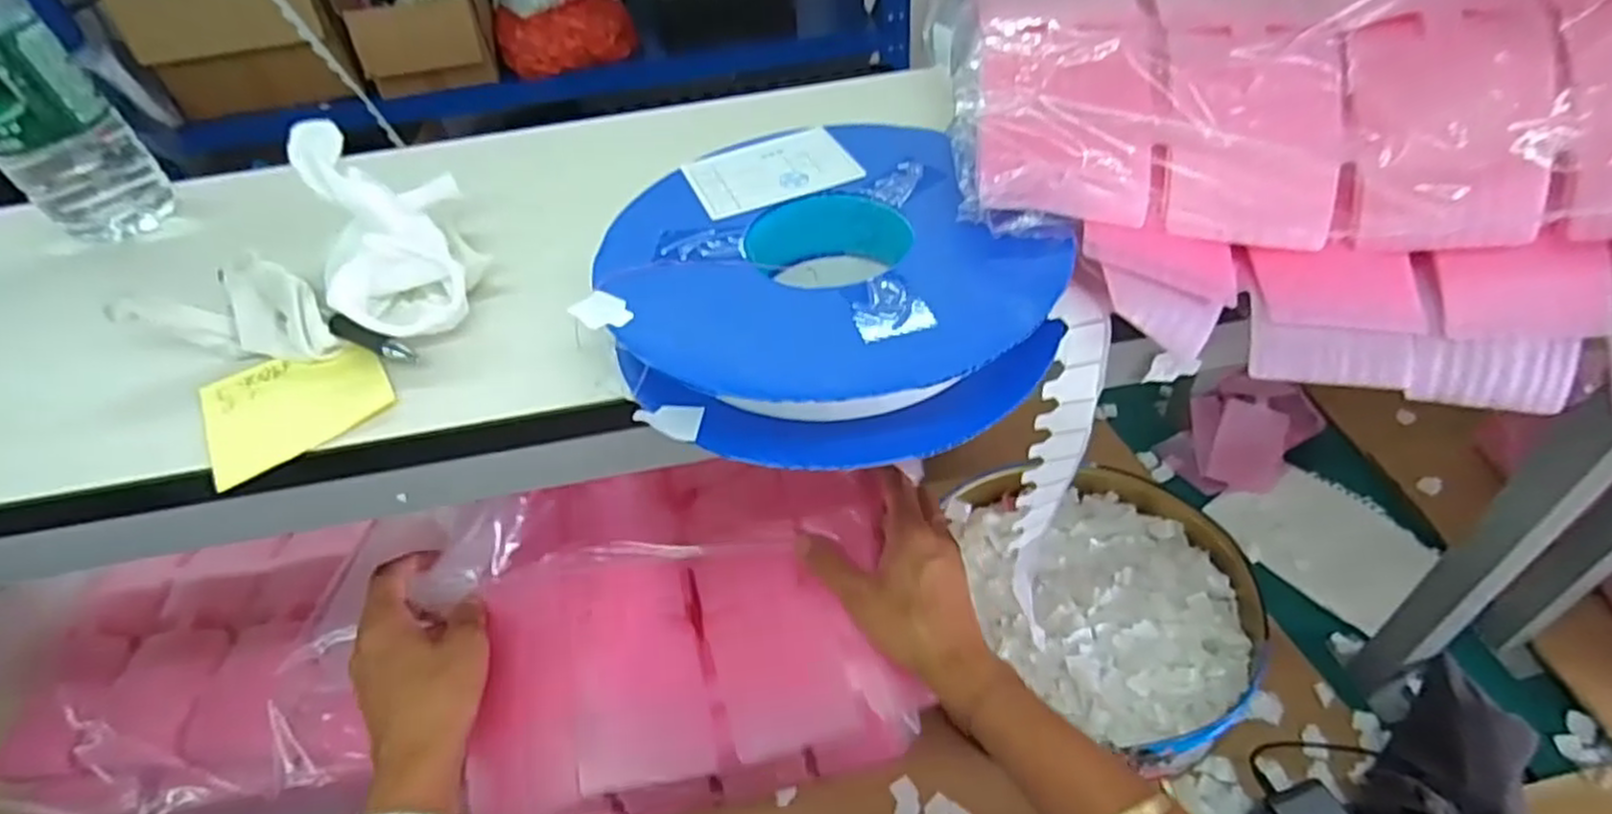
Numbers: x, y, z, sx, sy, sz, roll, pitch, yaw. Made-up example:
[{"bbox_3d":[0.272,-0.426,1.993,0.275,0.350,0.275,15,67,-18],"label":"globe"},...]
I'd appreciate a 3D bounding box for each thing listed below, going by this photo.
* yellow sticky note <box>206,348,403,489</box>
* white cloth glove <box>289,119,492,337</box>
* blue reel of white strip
[{"bbox_3d":[-0.232,-0.003,0.347,0.074,0.004,0.072,-29,50,-20],"label":"yellow sticky note"},{"bbox_3d":[-0.207,-0.089,0.378,0.070,0.066,0.120,-24,47,-16],"label":"white cloth glove"},{"bbox_3d":[0.012,-0.060,0.348,0.194,0.043,0.192,-2,45,6],"label":"blue reel of white strip"}]

